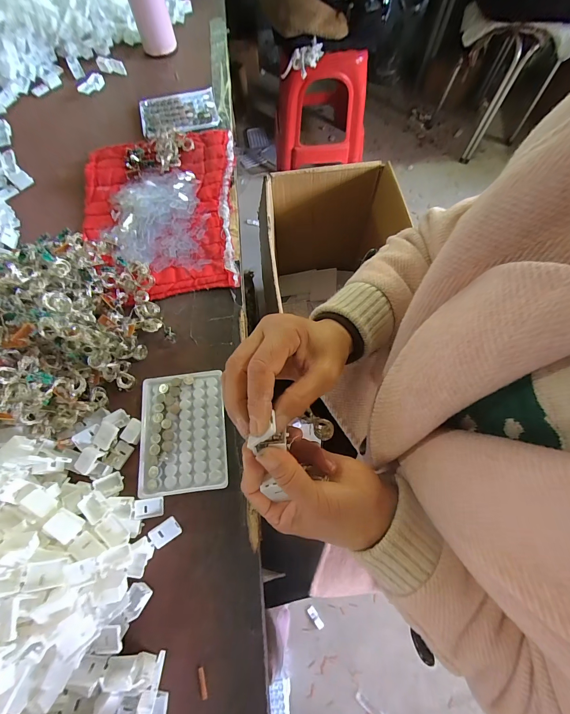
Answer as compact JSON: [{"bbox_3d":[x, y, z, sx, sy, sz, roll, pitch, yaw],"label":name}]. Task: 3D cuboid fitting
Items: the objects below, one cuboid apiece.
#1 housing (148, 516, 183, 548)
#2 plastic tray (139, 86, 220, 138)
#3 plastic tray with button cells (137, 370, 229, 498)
[{"bbox_3d":[-0.121,0.177,0.309,0.027,0.011,0.019,-34,73,-11],"label":"housing"},{"bbox_3d":[-0.186,-0.428,0.534,0.131,0.014,0.106,-14,70,-5],"label":"plastic tray"},{"bbox_3d":[-0.114,0.082,0.343,0.092,0.013,0.128,-7,70,-2],"label":"plastic tray with button cells"}]

